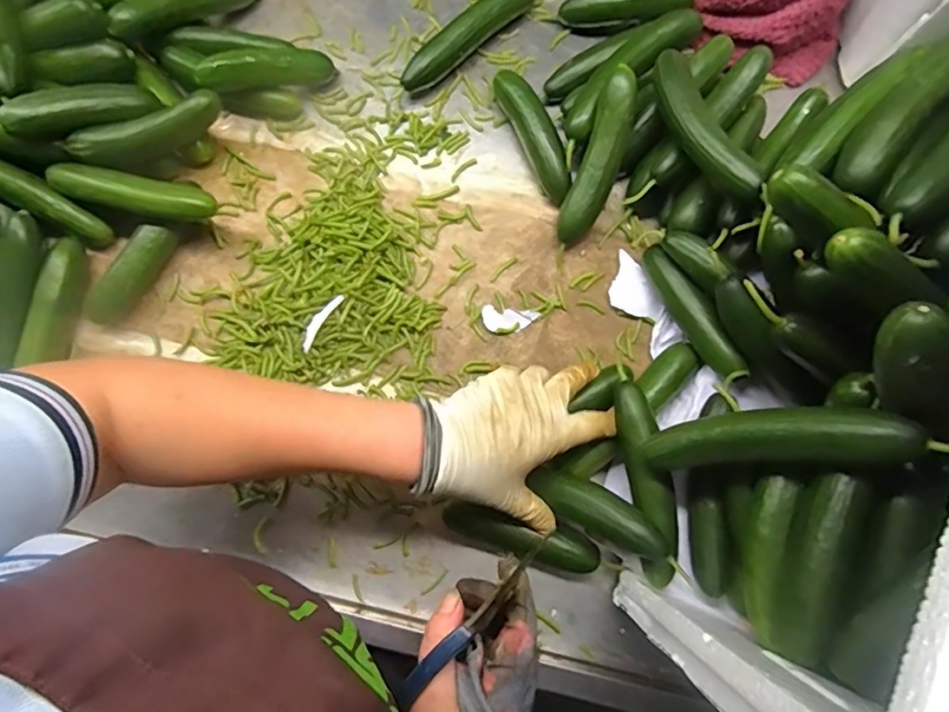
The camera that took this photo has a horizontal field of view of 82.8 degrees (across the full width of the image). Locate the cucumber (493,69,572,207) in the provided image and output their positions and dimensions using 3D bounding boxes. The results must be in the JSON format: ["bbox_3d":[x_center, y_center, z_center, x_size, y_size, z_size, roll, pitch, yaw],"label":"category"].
[{"bbox_3d":[0.055,-0.199,0.487,0.032,0.031,0.128,-23,80,-4],"label":"cucumber"}]

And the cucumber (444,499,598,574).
[{"bbox_3d":[0.036,0.137,0.412,0.119,0.031,0.031,14,80,8],"label":"cucumber"}]

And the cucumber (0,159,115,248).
[{"bbox_3d":[-0.380,-0.139,0.457,0.136,0.026,0.028,30,80,-18],"label":"cucumber"}]

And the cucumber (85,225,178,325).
[{"bbox_3d":[-0.294,-0.069,0.464,0.028,0.029,0.095,37,82,7],"label":"cucumber"}]

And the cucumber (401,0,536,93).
[{"bbox_3d":[-0.003,-0.302,0.506,0.160,0.035,0.024,-44,82,-7],"label":"cucumber"}]

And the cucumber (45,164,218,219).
[{"bbox_3d":[-0.289,-0.137,0.449,0.142,0.023,0.028,10,80,3],"label":"cucumber"}]

